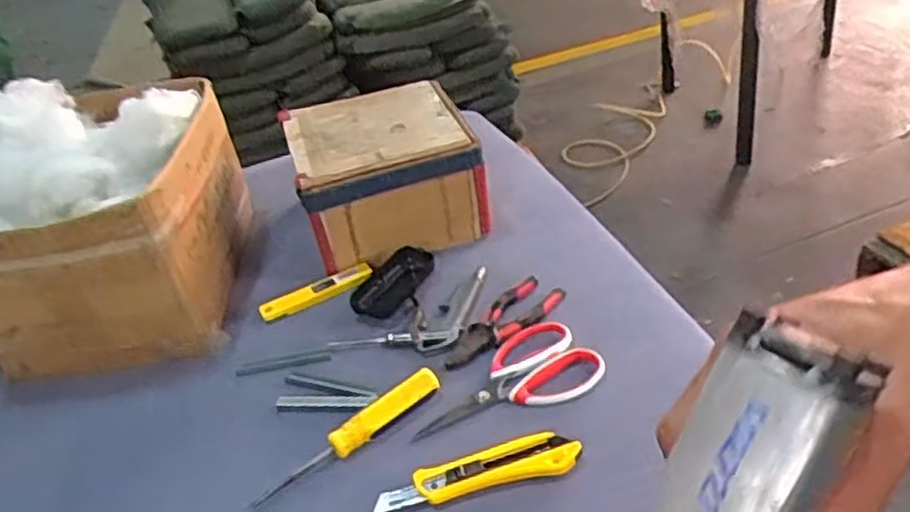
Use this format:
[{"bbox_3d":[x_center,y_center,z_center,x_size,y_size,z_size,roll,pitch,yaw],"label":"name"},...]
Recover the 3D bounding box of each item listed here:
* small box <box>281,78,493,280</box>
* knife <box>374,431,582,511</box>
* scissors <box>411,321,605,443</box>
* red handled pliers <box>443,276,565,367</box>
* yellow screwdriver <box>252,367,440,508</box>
[{"bbox_3d":[-0.086,-0.103,0.940,0.209,0.129,0.210,-14,36,-9],"label":"small box"},{"bbox_3d":[0.018,0.175,0.626,0.167,0.019,0.037,-10,35,-4],"label":"knife"},{"bbox_3d":[0.045,0.117,0.706,0.183,0.007,0.093,-22,38,-20],"label":"scissors"},{"bbox_3d":[0.048,0.068,0.770,0.051,0.008,0.152,24,46,37],"label":"red handled pliers"},{"bbox_3d":[-0.094,0.155,0.670,0.188,0.022,0.026,-30,41,-28],"label":"yellow screwdriver"}]

